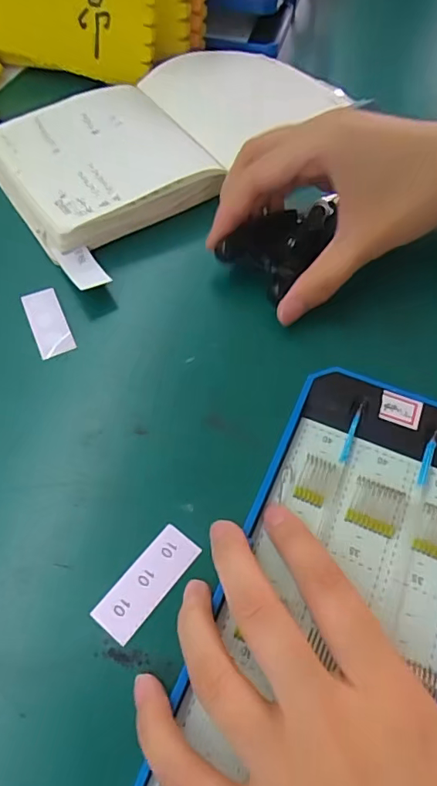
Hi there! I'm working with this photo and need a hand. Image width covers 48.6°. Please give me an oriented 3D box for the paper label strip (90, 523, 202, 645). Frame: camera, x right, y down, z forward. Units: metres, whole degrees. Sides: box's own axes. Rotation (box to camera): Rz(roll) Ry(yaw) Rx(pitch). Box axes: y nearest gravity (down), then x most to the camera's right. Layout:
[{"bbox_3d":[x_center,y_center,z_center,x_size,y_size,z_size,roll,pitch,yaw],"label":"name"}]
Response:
[{"bbox_3d":[-0.029,0.075,0.194,0.019,0.004,0.046,36,65,17],"label":"paper label strip"}]

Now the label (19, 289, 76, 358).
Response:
[{"bbox_3d":[-0.092,-0.038,0.263,0.018,0.004,0.046,-21,63,-14],"label":"label"}]

